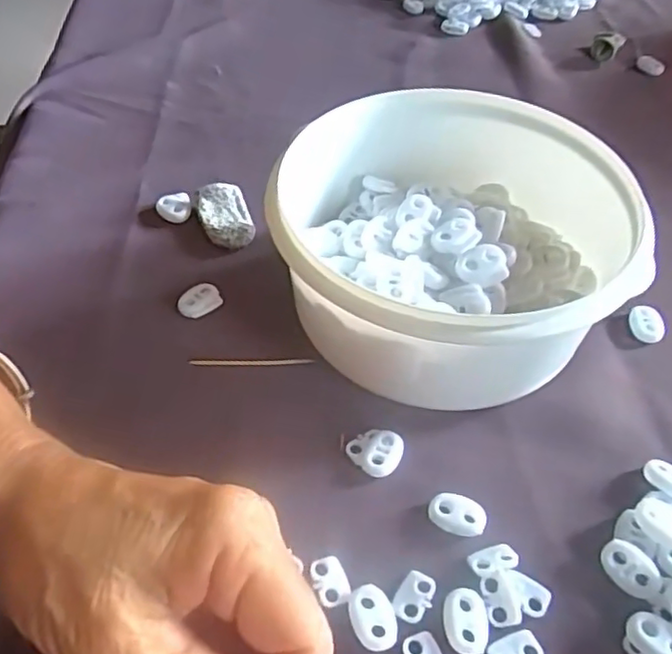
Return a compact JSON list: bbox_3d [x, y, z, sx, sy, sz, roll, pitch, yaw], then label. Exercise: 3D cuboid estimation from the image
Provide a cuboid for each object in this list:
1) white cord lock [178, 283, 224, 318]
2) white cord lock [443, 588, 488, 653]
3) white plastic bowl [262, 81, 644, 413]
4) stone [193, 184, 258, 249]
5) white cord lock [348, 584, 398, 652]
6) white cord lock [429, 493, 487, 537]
[{"bbox_3d":[-0.071,-0.013,0.329,0.021,0.005,0.016,-26,55,-20],"label":"white cord lock"},{"bbox_3d":[0.047,0.106,0.231,0.016,0.004,0.021,7,50,5],"label":"white cord lock"},{"bbox_3d":[0.053,-0.037,0.306,0.156,0.076,0.154,0,50,0],"label":"white plastic bowl"},{"bbox_3d":[-0.063,-0.065,0.366,0.028,0.012,0.044,-20,53,-16],"label":"stone"},{"bbox_3d":[0.014,0.106,0.232,0.015,0.004,0.022,-20,53,-16],"label":"white cord lock"},{"bbox_3d":[0.049,0.076,0.257,0.022,0.005,0.015,18,52,14],"label":"white cord lock"}]

